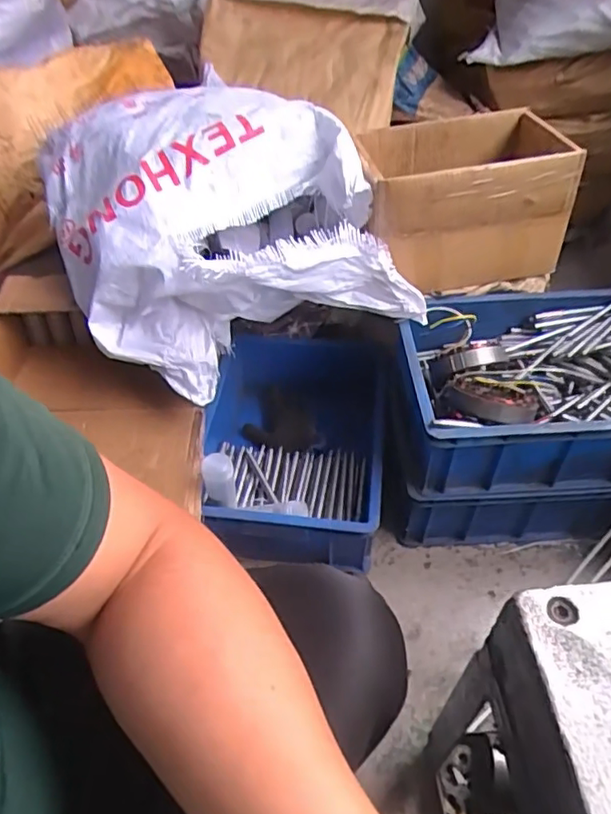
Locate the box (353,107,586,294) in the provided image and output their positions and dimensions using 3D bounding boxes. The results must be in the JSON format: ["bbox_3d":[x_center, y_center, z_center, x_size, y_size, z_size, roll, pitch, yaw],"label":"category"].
[{"bbox_3d":[0.239,-0.335,0.965,0.318,0.193,0.204,-7,47,-6],"label":"box"}]

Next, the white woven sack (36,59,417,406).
[{"bbox_3d":[-0.183,-0.295,0.961,0.427,0.266,0.658,-30,54,-25],"label":"white woven sack"}]

